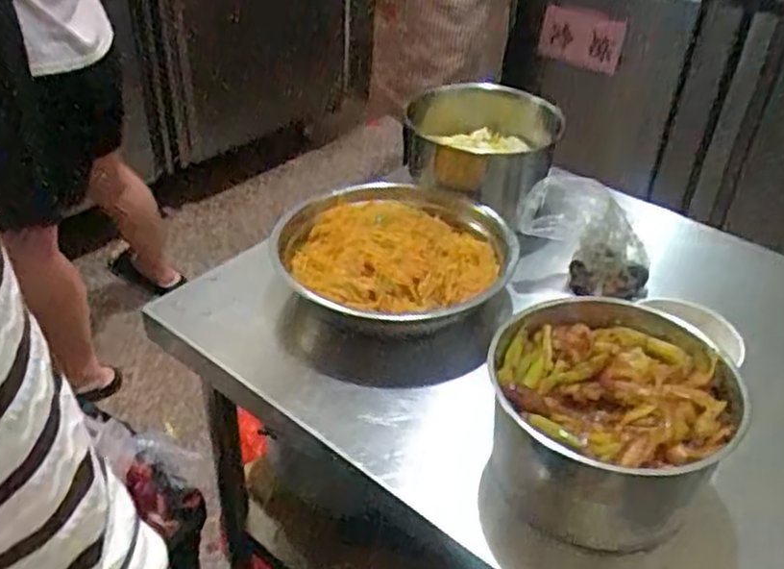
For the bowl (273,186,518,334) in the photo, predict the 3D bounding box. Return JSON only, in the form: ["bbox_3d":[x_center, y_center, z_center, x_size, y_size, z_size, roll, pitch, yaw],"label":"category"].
[{"bbox_3d":[0.001,-0.006,0.802,0.256,0.089,0.304,3,38,1],"label":"bowl"}]

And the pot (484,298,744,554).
[{"bbox_3d":[0.171,0.111,0.607,0.183,0.107,0.182,2,38,-1],"label":"pot"}]

